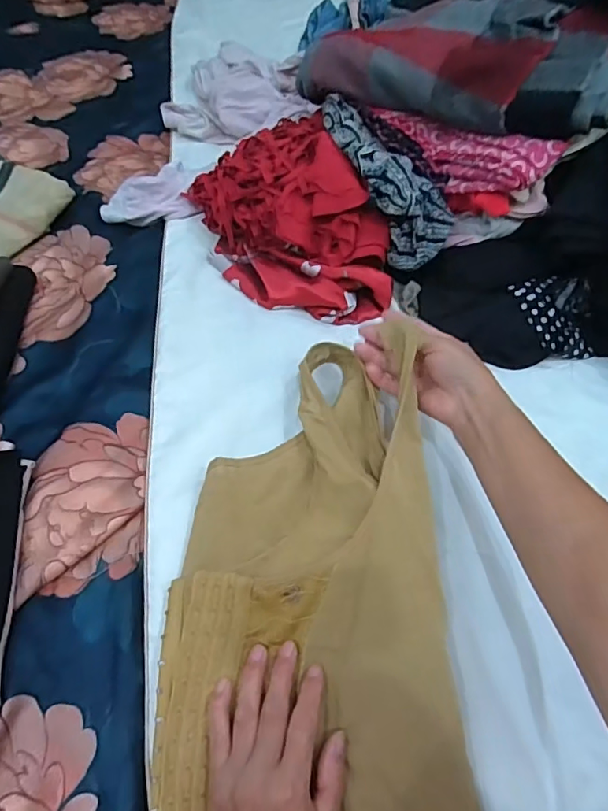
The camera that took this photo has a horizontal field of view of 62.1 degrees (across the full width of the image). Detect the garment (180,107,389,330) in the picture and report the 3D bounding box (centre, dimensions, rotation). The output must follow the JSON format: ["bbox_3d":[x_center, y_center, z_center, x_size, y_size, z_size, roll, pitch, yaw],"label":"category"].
[{"bbox_3d":[-0.014,-0.231,0.620,0.185,0.098,0.269,-22,57,-15],"label":"garment"}]

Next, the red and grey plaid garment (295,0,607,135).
[{"bbox_3d":[0.182,-0.404,0.587,0.353,0.092,0.151,28,59,18],"label":"red and grey plaid garment"}]

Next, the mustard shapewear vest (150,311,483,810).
[{"bbox_3d":[0.002,0.151,0.401,0.213,0.104,0.468,-2,56,-1],"label":"mustard shapewear vest"}]

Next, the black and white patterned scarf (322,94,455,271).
[{"bbox_3d":[0.098,-0.278,0.612,0.075,0.055,0.228,-30,86,-19],"label":"black and white patterned scarf"}]

